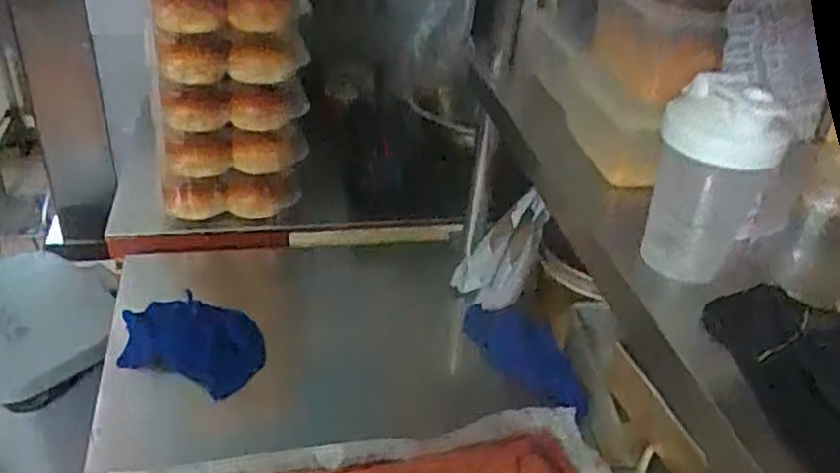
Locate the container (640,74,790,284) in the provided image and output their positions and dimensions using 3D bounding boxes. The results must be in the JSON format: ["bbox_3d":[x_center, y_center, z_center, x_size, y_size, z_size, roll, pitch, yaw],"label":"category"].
[{"bbox_3d":[0.248,-0.052,0.638,0.095,0.171,0.099,21,38,21],"label":"container"}]

